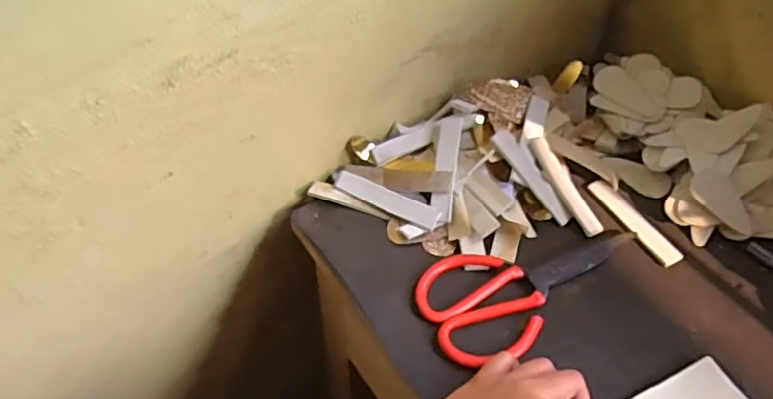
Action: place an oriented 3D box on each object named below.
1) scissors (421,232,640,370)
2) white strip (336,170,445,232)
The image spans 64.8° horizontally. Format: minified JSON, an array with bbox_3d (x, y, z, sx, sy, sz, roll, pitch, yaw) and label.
[{"bbox_3d":[0.125,0.079,0.509,0.192,0.011,0.094,-9,49,-9],"label":"scissors"},{"bbox_3d":[0.001,0.000,0.564,0.105,0.004,0.020,25,75,18],"label":"white strip"}]

